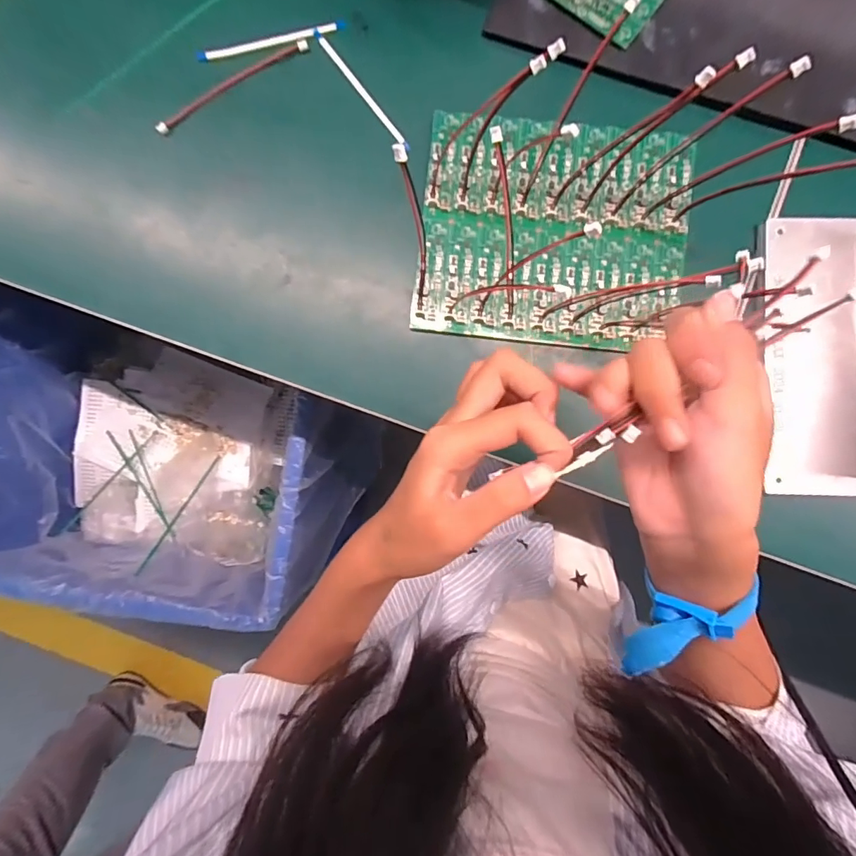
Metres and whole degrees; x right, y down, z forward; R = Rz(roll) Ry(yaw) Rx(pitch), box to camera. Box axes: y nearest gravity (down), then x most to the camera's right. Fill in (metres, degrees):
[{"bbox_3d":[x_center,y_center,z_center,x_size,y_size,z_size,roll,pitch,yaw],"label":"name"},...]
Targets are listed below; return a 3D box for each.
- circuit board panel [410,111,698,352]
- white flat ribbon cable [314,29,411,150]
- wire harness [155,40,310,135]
[{"bbox_3d":[0.093,-0.146,0.347,0.193,0.009,0.162,6,90,2],"label":"circuit board panel"},{"bbox_3d":[-0.051,-0.264,0.363,0.006,0.007,0.114,-38,88,1],"label":"white flat ribbon cable"},{"bbox_3d":[-0.153,-0.267,0.361,0.133,0.005,0.014,-30,89,2],"label":"wire harness"}]

